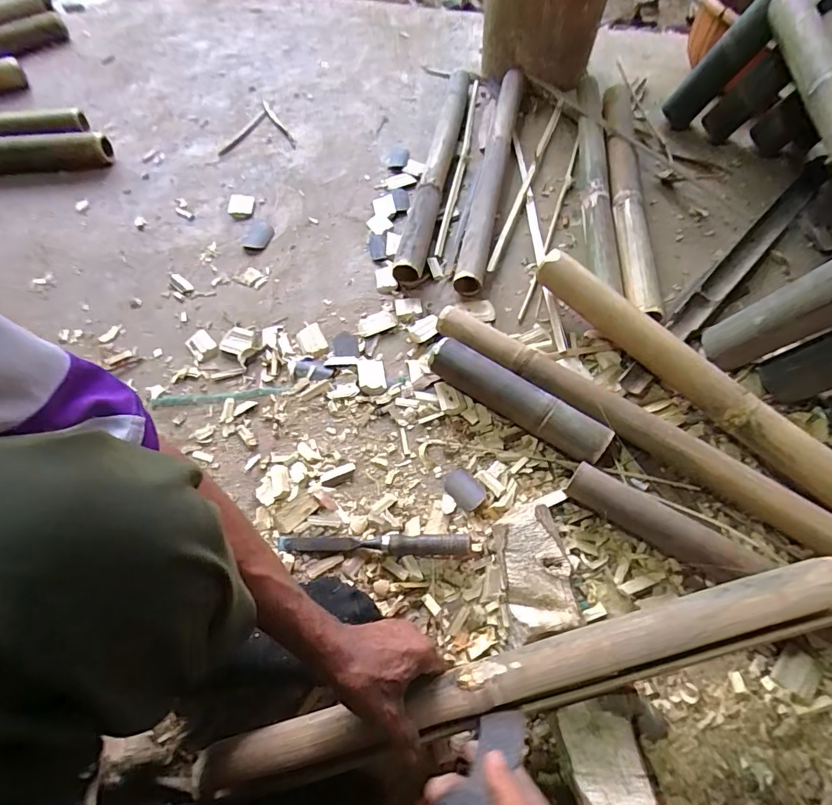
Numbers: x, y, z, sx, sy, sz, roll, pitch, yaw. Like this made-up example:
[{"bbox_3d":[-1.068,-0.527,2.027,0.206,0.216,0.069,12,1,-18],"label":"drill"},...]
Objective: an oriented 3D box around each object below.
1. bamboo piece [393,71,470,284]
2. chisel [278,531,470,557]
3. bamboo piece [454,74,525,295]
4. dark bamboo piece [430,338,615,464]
[{"bbox_3d":[0.043,-0.489,0.911,0.055,0.051,0.626,9,62,8],"label":"bamboo piece"},{"bbox_3d":[-0.055,0.175,0.564,0.239,0.029,0.027,2,62,4],"label":"chisel"},{"bbox_3d":[0.151,-0.462,0.893,0.057,0.042,0.626,10,63,8],"label":"bamboo piece"},{"bbox_3d":[0.138,-0.001,0.631,0.262,0.063,0.051,32,68,18],"label":"dark bamboo piece"}]

